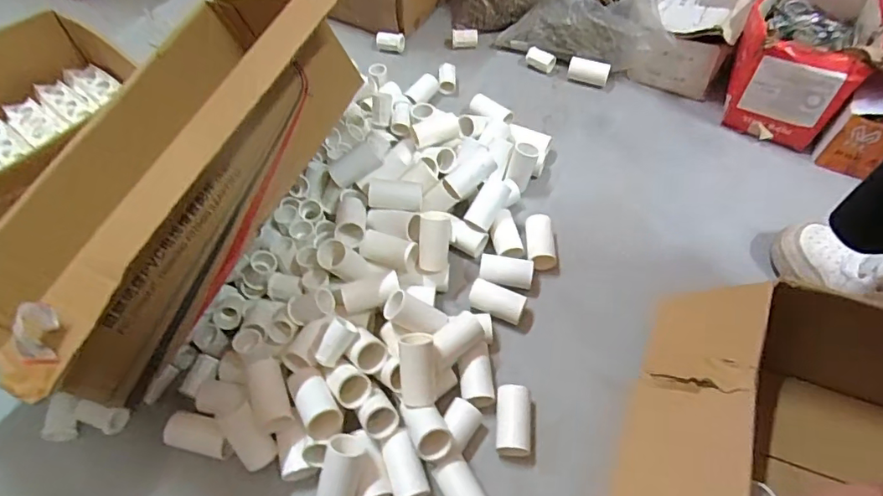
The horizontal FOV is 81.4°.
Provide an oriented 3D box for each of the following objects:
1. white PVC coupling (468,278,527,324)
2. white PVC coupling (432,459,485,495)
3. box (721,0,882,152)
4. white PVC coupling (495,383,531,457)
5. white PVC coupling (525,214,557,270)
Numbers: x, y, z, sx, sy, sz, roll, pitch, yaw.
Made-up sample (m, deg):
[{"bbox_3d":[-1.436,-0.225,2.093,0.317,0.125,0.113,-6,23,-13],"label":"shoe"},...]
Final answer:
[{"bbox_3d":[0.056,0.055,0.519,0.054,0.025,0.030,17,57,11],"label":"white PVC coupling"},{"bbox_3d":[0.016,0.196,0.410,0.027,0.029,0.053,-28,60,-18],"label":"white PVC coupling"},{"bbox_3d":[0.447,-0.238,0.655,0.140,0.140,0.180,26,59,17],"label":"box"},{"bbox_3d":[0.061,0.151,0.446,0.029,0.032,0.055,4,55,3],"label":"white PVC coupling"},{"bbox_3d":[0.106,-0.005,0.556,0.029,0.029,0.058,0,55,0],"label":"white PVC coupling"}]

